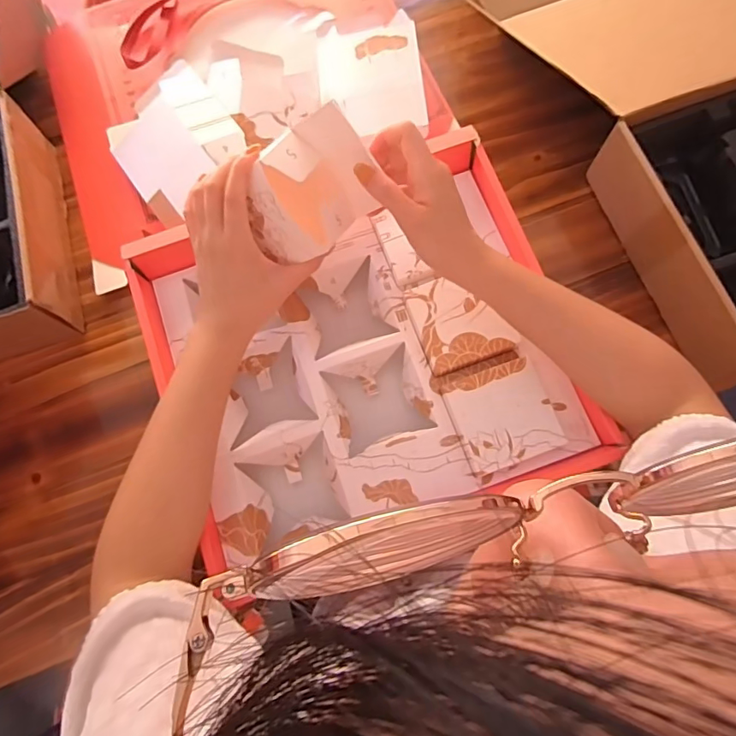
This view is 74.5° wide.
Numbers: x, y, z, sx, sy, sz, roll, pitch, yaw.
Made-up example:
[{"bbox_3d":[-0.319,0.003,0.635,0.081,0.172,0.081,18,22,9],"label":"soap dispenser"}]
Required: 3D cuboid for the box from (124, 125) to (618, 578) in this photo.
[{"bbox_3d":[-0.017,-0.027,0.477,0.373,0.071,0.349,-18,75,-3],"label":"box"}]

